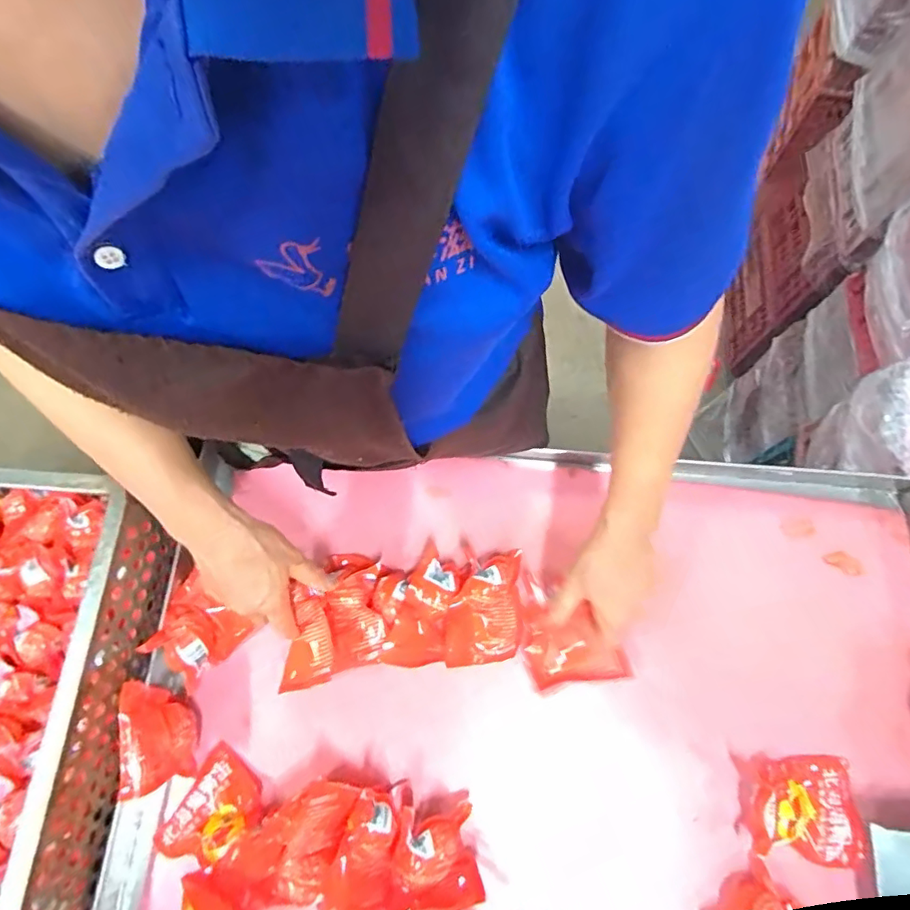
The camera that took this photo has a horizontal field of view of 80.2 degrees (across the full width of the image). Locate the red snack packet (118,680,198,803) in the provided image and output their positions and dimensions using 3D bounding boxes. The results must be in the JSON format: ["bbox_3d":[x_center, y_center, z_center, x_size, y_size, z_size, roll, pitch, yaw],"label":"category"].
[{"bbox_3d":[-0.281,0.265,0.521,0.032,0.102,0.094,-13,73,-3],"label":"red snack packet"}]

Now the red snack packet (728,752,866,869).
[{"bbox_3d":[0.321,0.326,0.496,0.107,0.031,0.087,7,73,3],"label":"red snack packet"}]

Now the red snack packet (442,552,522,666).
[{"bbox_3d":[0.029,0.160,0.566,0.080,0.051,0.109,-1,73,1],"label":"red snack packet"}]

